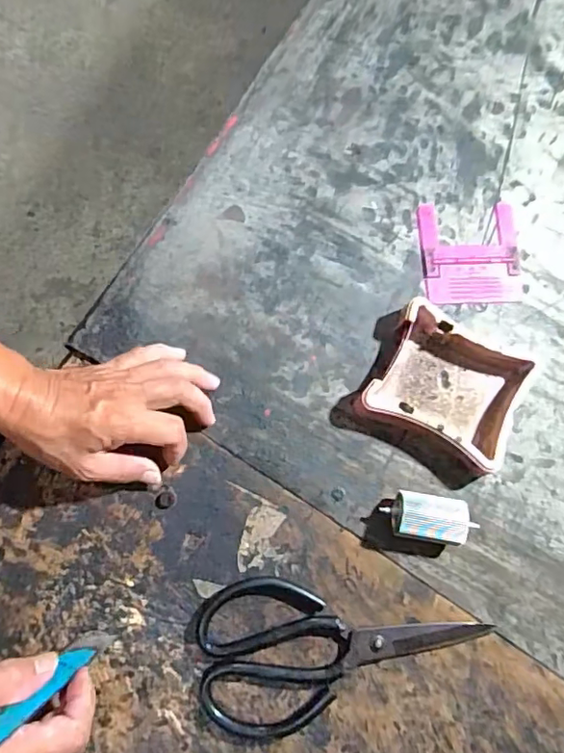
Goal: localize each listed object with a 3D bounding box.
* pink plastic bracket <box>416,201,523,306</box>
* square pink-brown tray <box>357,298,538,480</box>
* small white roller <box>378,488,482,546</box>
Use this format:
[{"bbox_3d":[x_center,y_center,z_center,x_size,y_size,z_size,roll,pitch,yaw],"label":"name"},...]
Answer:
[{"bbox_3d":[0.170,-0.111,0.491,0.086,0.004,0.097,-1,76,-1],"label":"pink plastic bracket"},{"bbox_3d":[0.133,0.010,0.447,0.113,0.033,0.099,30,78,6],"label":"square pink-brown tray"},{"bbox_3d":[0.114,0.110,0.424,0.069,0.032,0.035,9,76,1],"label":"small white roller"}]

